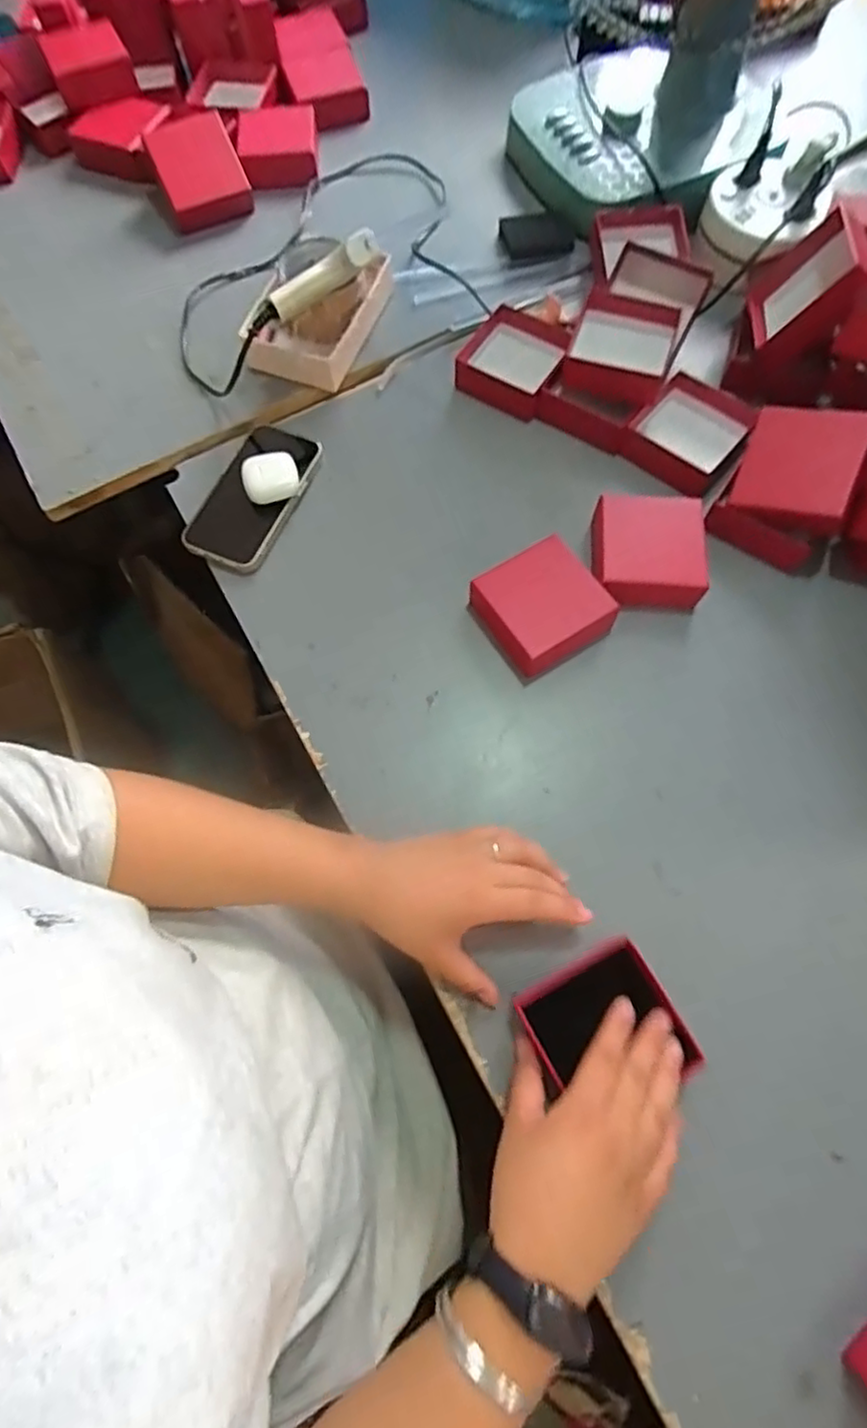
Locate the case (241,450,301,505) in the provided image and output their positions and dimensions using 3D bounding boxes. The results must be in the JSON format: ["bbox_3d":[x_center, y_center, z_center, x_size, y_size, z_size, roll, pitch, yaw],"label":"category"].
[{"bbox_3d":[-0.144,-0.208,0.569,0.048,0.021,0.043,-16,70,-4],"label":"case"}]

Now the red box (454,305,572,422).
[{"bbox_3d":[0.080,-0.341,0.617,0.090,0.034,0.094,30,73,12],"label":"red box"}]

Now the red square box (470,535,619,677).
[{"bbox_3d":[0.085,-0.085,0.512,0.088,0.040,0.087,-32,72,-10],"label":"red square box"}]

